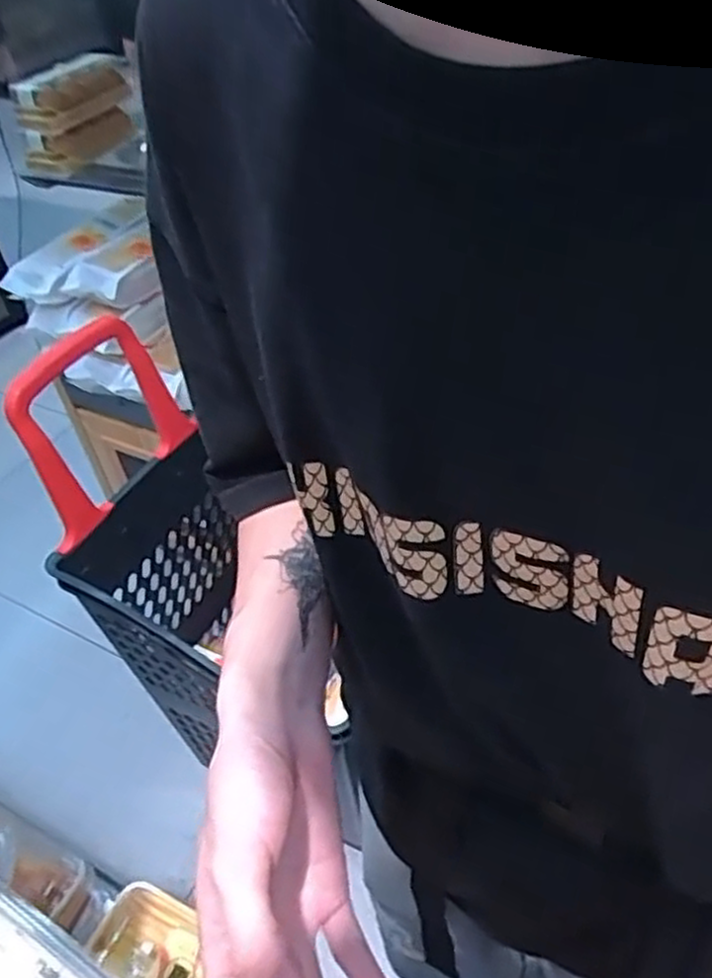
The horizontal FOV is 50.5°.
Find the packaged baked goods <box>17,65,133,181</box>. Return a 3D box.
[{"bbox_3d":[-0.459,-0.629,1.276,0.082,0.112,0.227,12,46,20],"label":"packaged baked goods"}]

